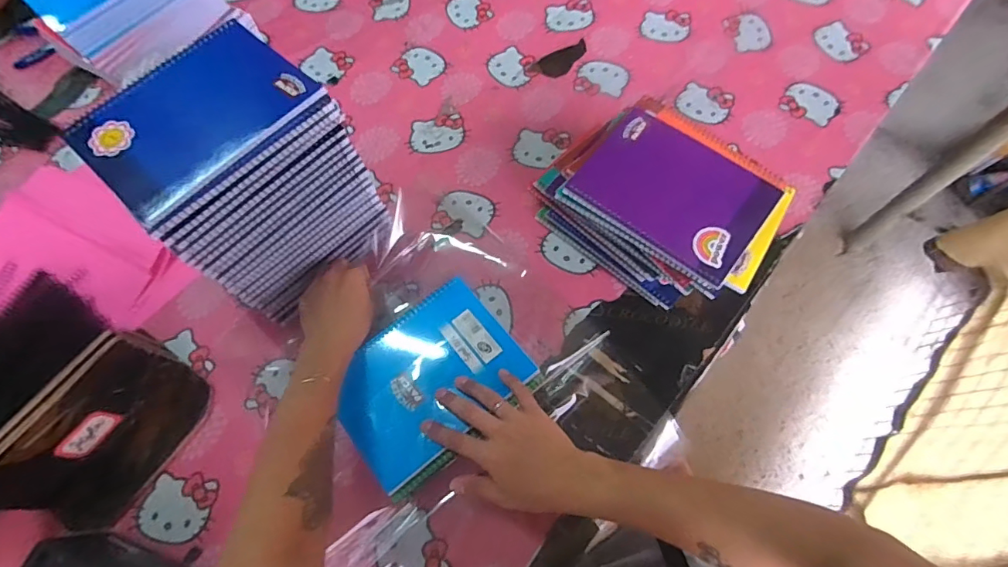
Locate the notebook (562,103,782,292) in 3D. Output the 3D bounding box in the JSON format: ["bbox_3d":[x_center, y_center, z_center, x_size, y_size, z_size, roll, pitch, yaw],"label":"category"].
[{"bbox_3d":[0.191,-0.105,0.547,0.195,0.018,0.146,35,73,15],"label":"notebook"}]

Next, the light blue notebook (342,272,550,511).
[{"bbox_3d":[-0.081,0.105,0.534,0.197,0.012,0.154,-39,70,-13],"label":"light blue notebook"}]

